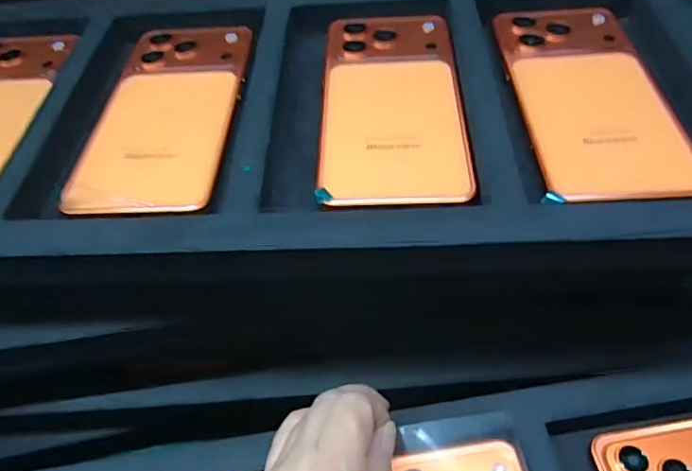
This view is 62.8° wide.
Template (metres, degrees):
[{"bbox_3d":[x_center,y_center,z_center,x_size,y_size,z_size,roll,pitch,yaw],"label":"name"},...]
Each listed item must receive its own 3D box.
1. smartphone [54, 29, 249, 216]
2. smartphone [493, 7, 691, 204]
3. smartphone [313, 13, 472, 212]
[{"bbox_3d":[-0.099,-0.072,0.319,0.076,0.007,0.160,-1,49,5],"label":"smartphone"},{"bbox_3d":[0.131,-0.078,0.304,0.077,0.010,0.155,-3,48,3],"label":"smartphone"},{"bbox_3d":[0.025,-0.075,0.313,0.075,0.011,0.153,-2,49,4],"label":"smartphone"}]

